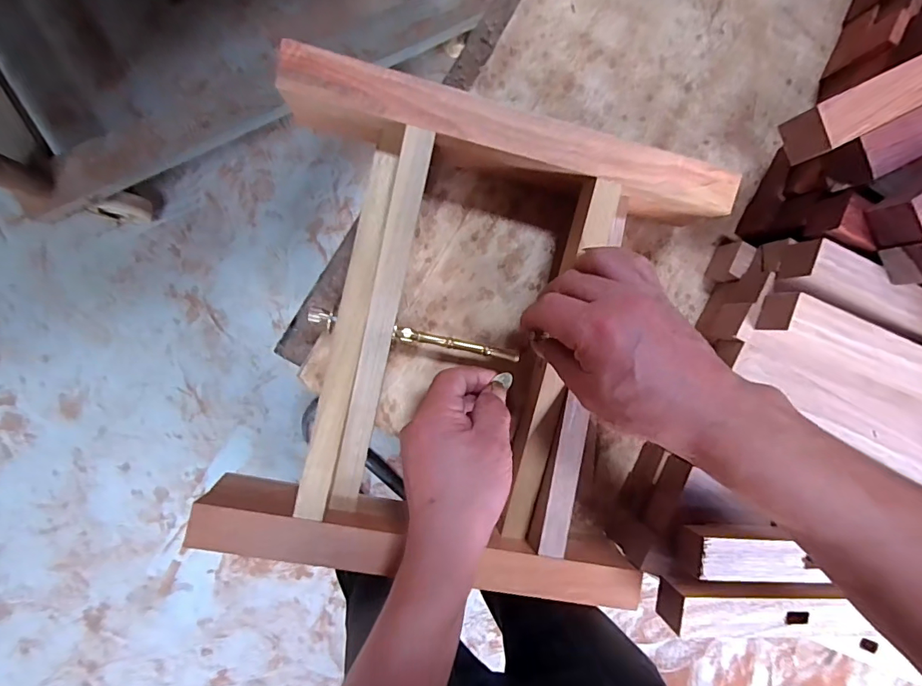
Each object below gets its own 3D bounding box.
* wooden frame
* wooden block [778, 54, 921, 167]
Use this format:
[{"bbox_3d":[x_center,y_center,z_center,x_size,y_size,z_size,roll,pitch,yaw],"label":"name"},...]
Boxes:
[{"bbox_3d":[0.004,0.003,0.340,0.309,0.068,0.336,12,90,-10],"label":"wooden frame"},{"bbox_3d":[0.374,-0.210,0.323,0.323,0.030,0.032,-27,97,-8],"label":"wooden block"}]

